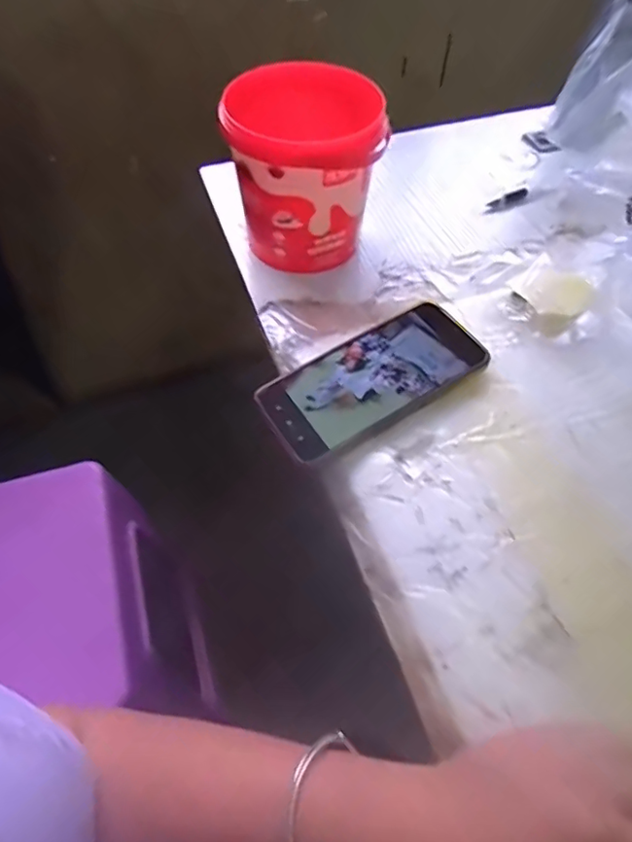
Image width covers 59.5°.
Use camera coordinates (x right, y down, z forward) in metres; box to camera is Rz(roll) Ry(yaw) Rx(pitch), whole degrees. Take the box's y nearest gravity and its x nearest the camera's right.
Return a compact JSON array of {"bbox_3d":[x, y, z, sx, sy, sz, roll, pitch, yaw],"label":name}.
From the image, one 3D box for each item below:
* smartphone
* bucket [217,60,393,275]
[{"bbox_3d":[0.042,-0.034,0.403,0.161,0.012,0.074,-26,59,-17],"label":"smartphone"},{"bbox_3d":[-0.012,-0.221,0.495,0.125,0.130,0.138,-16,57,-11],"label":"bucket"}]

